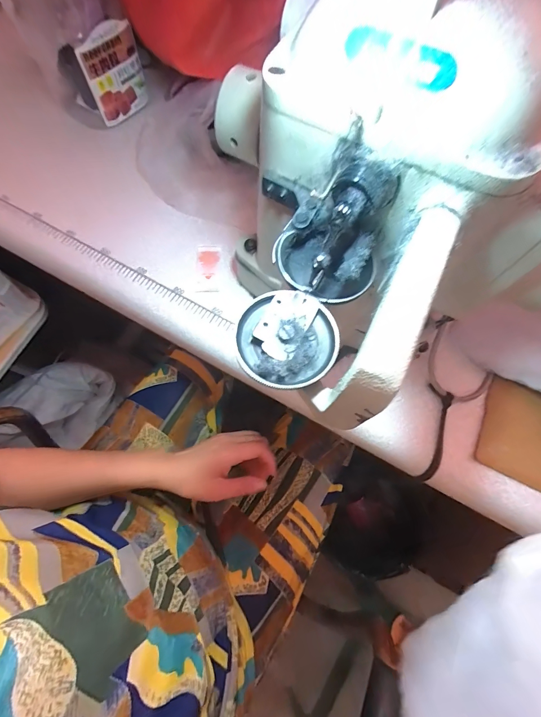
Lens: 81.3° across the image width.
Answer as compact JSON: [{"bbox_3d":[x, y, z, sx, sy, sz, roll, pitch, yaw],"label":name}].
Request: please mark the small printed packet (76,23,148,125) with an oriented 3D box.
[{"bbox_3d":[-0.181,-0.338,0.373,0.074,0.098,0.022,-43,89,-12],"label":"small printed packet"}]

